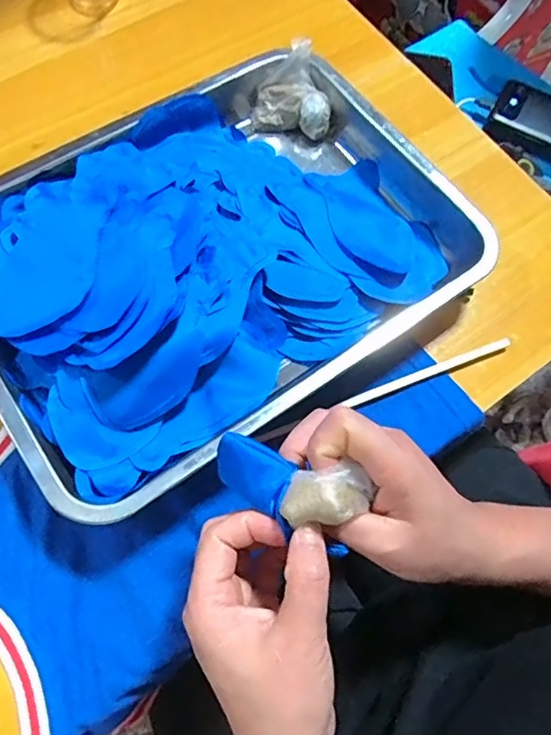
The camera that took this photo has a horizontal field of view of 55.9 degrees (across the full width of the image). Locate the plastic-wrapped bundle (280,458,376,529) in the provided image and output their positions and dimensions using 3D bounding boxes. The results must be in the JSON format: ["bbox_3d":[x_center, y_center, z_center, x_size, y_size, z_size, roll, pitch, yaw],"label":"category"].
[{"bbox_3d":[0.025,0.061,0.248,0.043,0.018,0.025,-7,66,-5],"label":"plastic-wrapped bundle"}]

